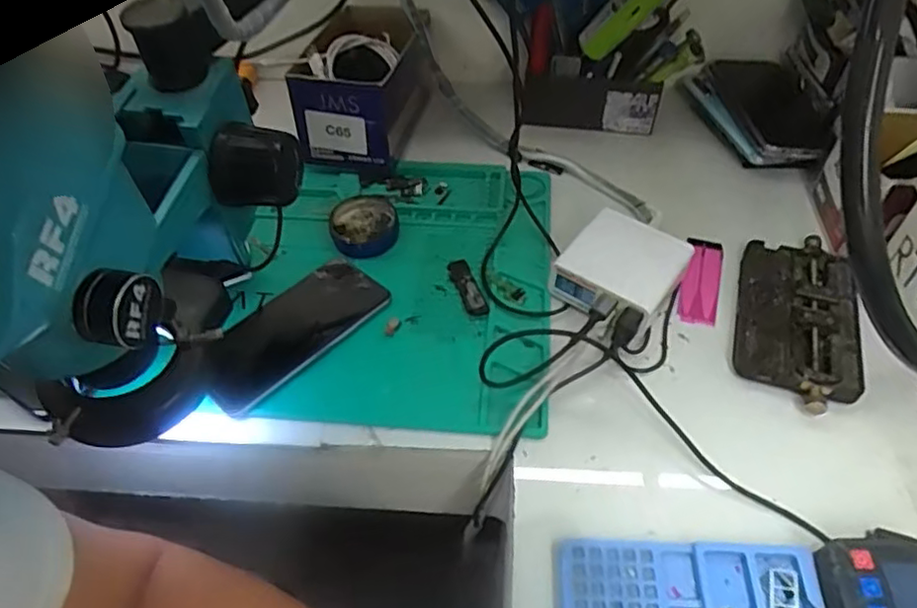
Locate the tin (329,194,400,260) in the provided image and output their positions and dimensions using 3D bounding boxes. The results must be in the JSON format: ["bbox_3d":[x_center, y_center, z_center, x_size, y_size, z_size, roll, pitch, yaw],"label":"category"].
[{"bbox_3d":[-0.087,-0.073,0.598,0.064,0.015,0.070,-1,50,1],"label":"tin"}]

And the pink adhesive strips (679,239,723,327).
[{"bbox_3d":[0.212,-0.021,0.561,0.032,0.008,0.102,14,51,13],"label":"pink adhesive strips"}]

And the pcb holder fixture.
[{"bbox_3d":[0.273,0.011,0.519,0.086,0.020,0.169,14,51,13],"label":"pcb holder fixture"}]

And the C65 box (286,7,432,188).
[{"bbox_3d":[-0.102,-0.225,0.681,0.116,0.093,0.145,5,50,6],"label":"C65 box"}]

